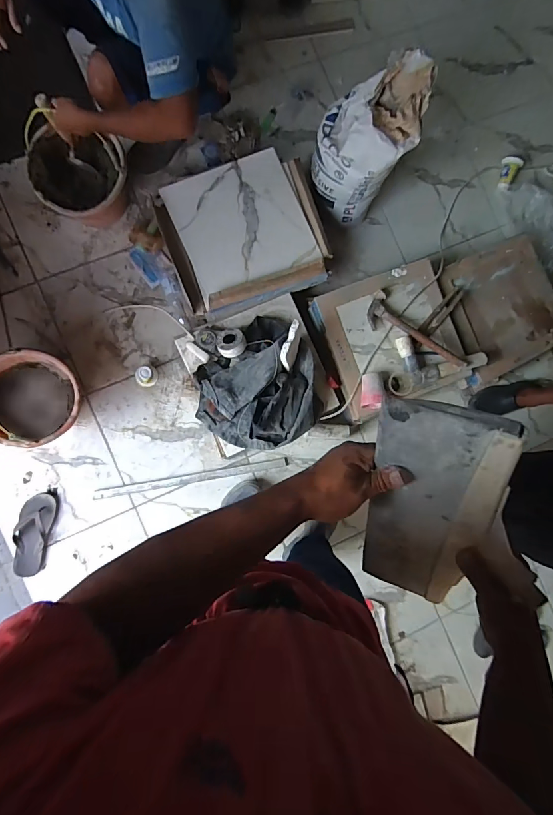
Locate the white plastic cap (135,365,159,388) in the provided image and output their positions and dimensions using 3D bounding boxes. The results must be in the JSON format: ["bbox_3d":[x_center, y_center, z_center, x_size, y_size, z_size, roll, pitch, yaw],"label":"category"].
[{"bbox_3d":[-0.418,-0.102,1.302,0.072,0.087,0.067,-22,91,-7],"label":"white plastic cap"}]

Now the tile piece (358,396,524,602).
[{"bbox_3d":[0.170,0.132,0.473,0.129,0.362,0.017,18,52,22],"label":"tile piece"}]

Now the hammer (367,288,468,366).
[{"bbox_3d":[0.414,-0.210,1.257,0.346,0.053,0.100,40,84,-4],"label":"hammer"}]

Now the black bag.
[{"bbox_3d":[-0.040,-0.047,1.199,0.373,0.138,0.353,-41,93,-6],"label":"black bag"}]

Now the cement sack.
[{"bbox_3d":[0.243,-0.739,1.169,0.232,0.442,0.225,30,85,-5],"label":"cement sack"}]

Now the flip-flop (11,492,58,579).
[{"bbox_3d":[-0.755,0.393,1.269,0.109,0.036,0.258,11,87,-6],"label":"flip-flop"}]

